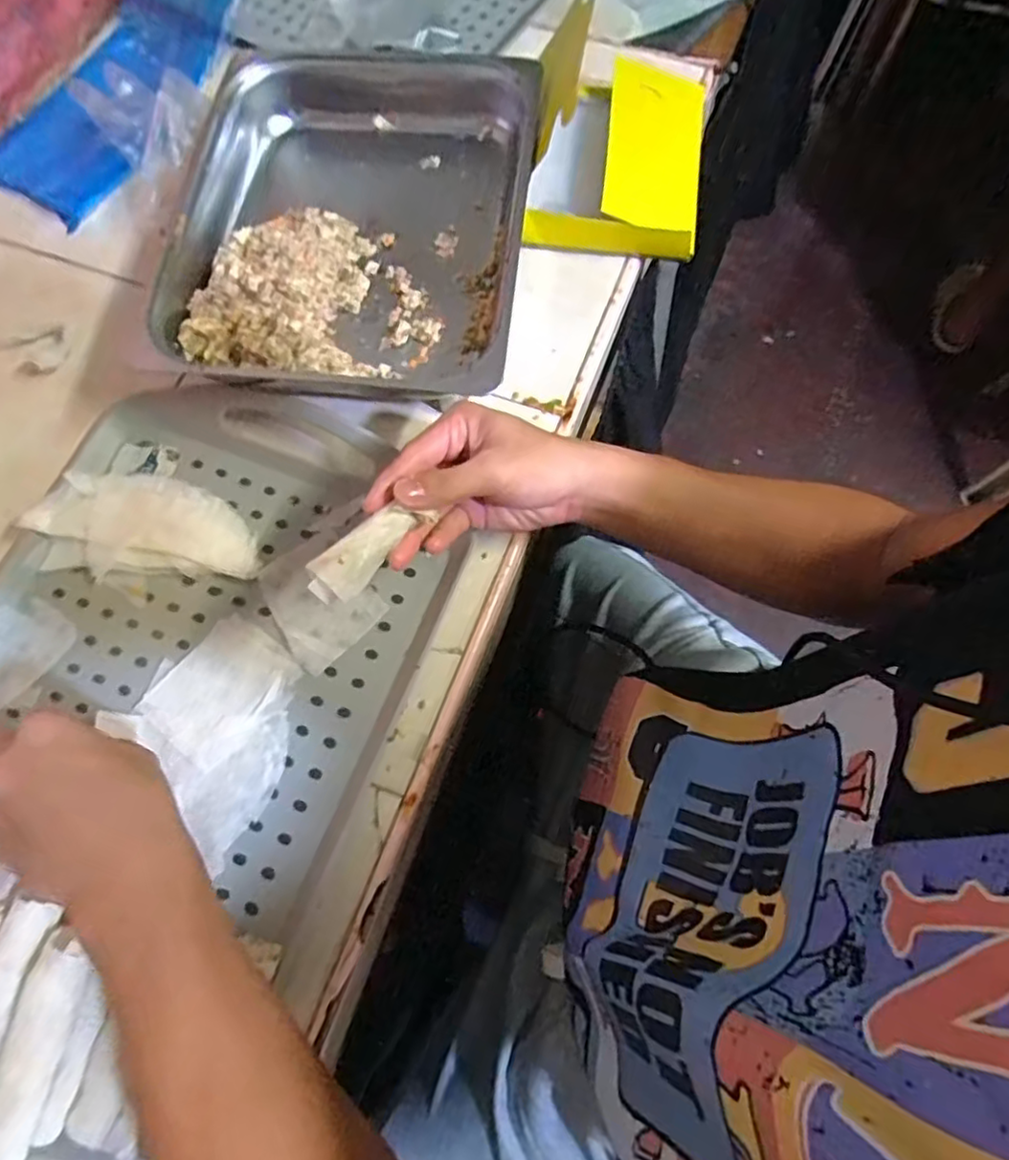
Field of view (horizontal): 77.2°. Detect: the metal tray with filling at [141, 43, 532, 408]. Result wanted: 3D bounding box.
[{"bbox_3d":[-0.113,-0.271,0.492,0.254,0.071,0.299,5,74,3],"label":"metal tray with filling"}]

